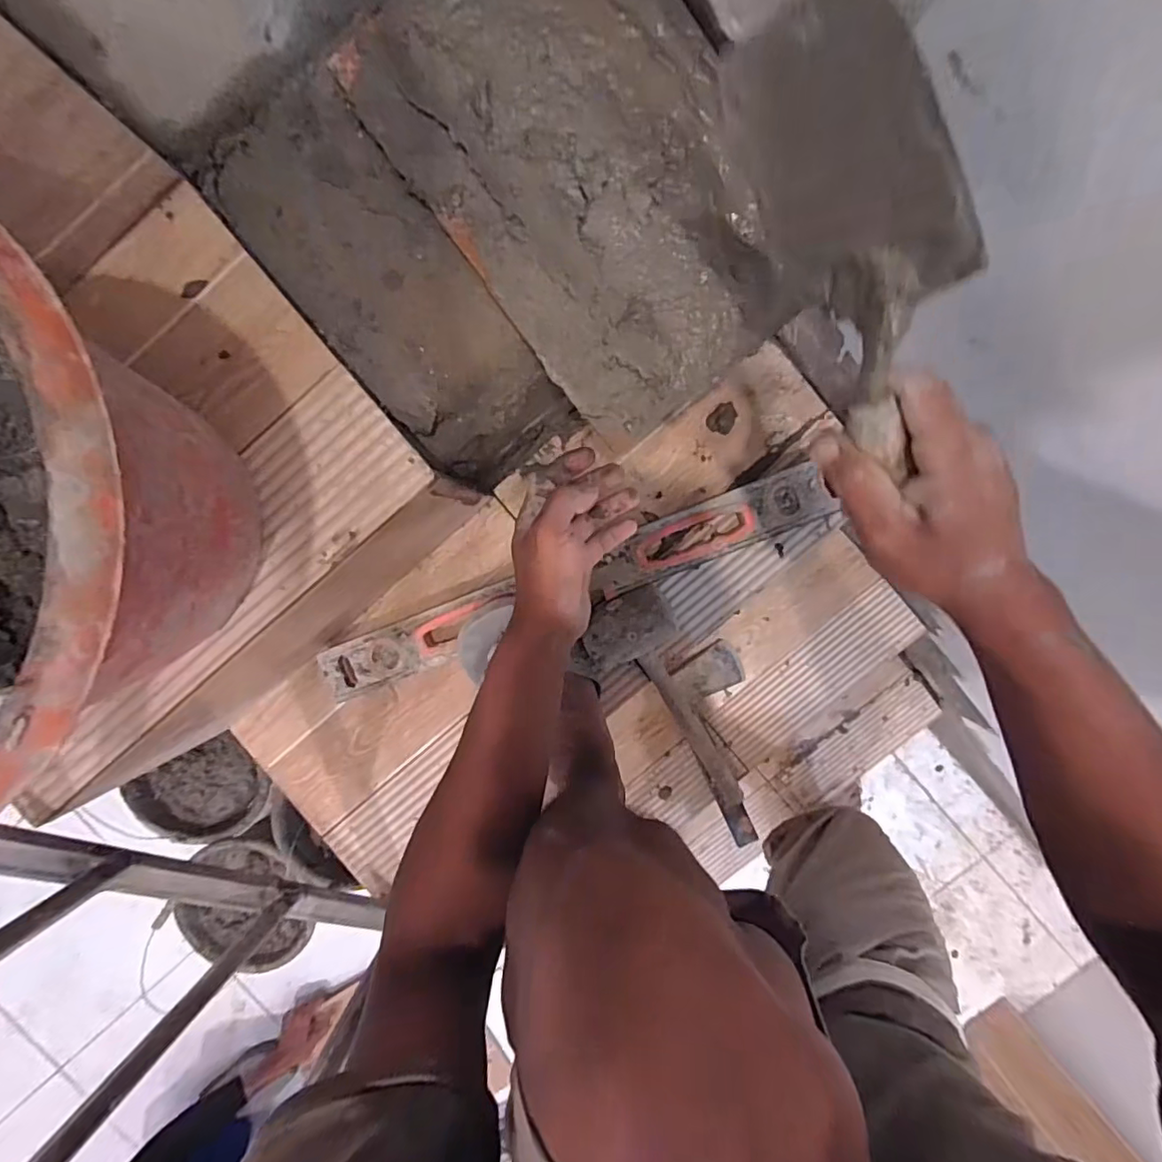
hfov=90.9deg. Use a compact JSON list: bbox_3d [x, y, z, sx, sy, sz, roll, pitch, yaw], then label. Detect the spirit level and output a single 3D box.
[{"bbox_3d":[-0.012,0.005,0.597,0.540,0.034,0.056,-21,94,3],"label":"spirit level"}]

